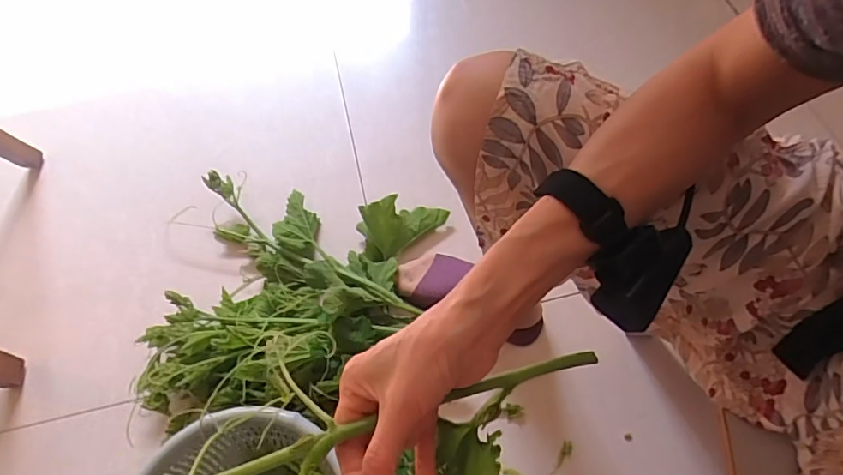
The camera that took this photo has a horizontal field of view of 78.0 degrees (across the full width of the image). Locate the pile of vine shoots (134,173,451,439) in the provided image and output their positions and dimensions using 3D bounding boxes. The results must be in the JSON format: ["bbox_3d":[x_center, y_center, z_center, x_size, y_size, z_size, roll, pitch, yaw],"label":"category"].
[{"bbox_3d":[-0.194,0.075,0.768,0.377,0.122,0.368,7,62,7],"label":"pile of vine shoots"}]

